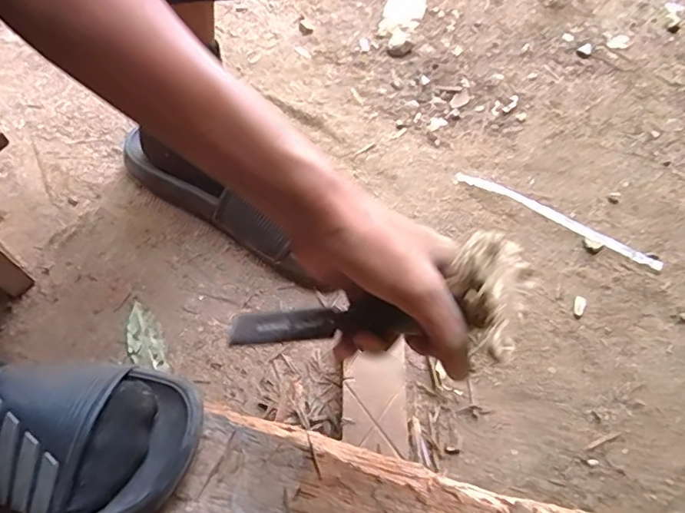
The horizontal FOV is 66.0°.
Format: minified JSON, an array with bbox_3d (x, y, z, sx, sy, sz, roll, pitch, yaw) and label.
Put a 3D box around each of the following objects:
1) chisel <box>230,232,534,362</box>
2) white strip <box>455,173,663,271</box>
[{"bbox_3d":[0.013,0.035,0.312,0.204,0.041,0.044,-16,50,43],"label":"chisel"},{"bbox_3d":[0.225,-0.043,0.559,0.222,0.008,0.019,29,65,15],"label":"white strip"}]

